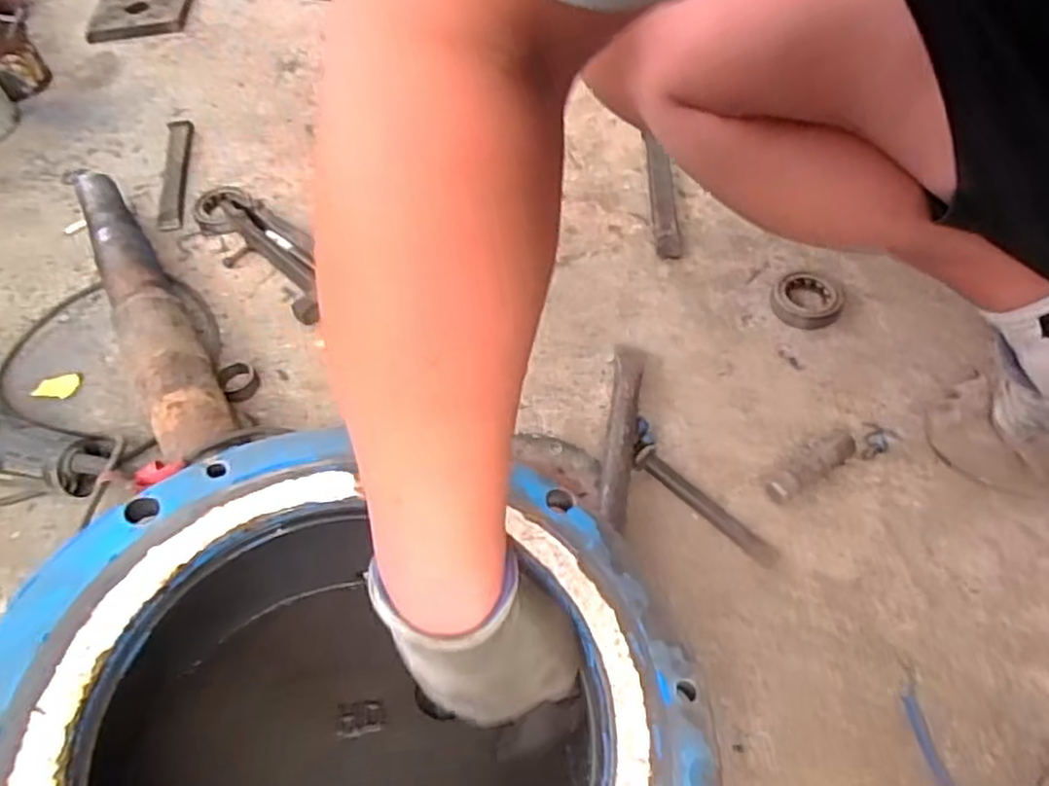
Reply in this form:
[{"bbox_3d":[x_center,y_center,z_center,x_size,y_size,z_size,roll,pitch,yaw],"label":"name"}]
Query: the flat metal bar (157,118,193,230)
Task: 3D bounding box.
[{"bbox_3d":[-0.455,-0.286,0.935,0.027,0.019,0.217,-11,53,-5],"label":"flat metal bar"}]

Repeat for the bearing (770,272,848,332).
[{"bbox_3d":[0.297,-0.099,0.753,0.070,0.021,0.070,-1,53,2],"label":"bearing"}]

